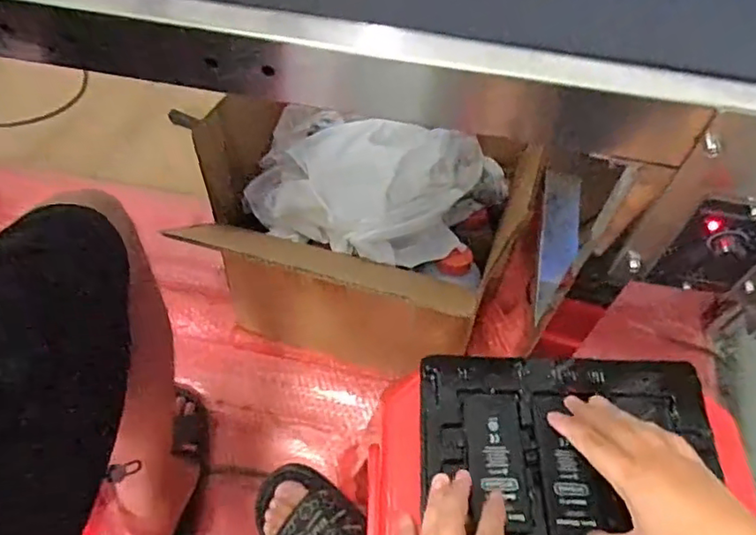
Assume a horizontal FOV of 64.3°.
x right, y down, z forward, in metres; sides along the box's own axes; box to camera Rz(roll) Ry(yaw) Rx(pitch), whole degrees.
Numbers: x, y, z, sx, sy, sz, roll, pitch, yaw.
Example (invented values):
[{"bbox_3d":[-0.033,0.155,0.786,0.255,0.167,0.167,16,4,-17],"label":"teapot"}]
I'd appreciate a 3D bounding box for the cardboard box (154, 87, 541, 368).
[{"bbox_3d":[-0.025,-0.021,0.934,0.385,0.356,0.257,10,58,4],"label":"cardboard box"}]

